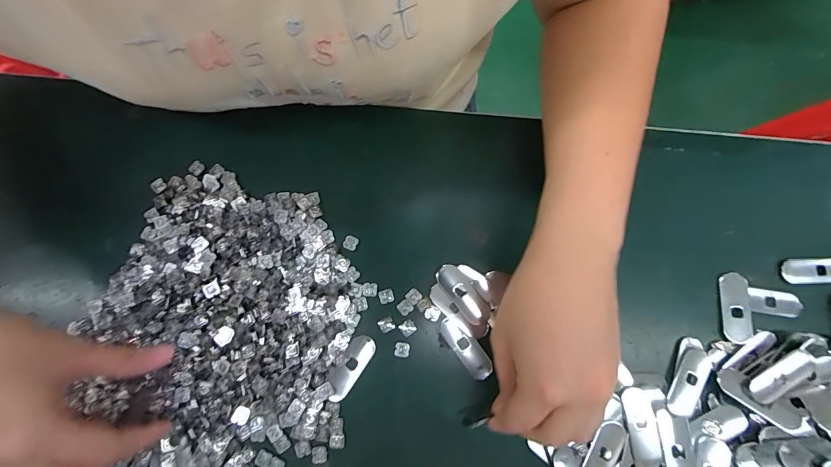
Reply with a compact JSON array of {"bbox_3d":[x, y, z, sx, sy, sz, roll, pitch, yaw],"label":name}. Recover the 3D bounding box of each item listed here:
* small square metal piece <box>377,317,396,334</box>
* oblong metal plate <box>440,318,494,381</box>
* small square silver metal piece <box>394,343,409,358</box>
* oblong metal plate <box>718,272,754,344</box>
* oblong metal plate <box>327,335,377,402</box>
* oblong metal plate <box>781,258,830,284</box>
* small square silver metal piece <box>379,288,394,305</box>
[{"bbox_3d":[-0.022,0.068,0.282,0.011,0.004,0.010,-22,80,-5],"label":"small square metal piece"},{"bbox_3d":[0.037,0.085,0.280,0.018,0.004,0.050,-36,81,-7],"label":"oblong metal plate"},{"bbox_3d":[-0.010,0.085,0.279,0.010,0.004,0.010,7,79,1],"label":"small square silver metal piece"},{"bbox_3d":[0.239,0.055,0.285,0.019,0.005,0.051,5,79,1],"label":"oblong metal plate"},{"bbox_3d":[-0.047,0.098,0.278,0.019,0.007,0.048,31,80,6],"label":"oblong metal plate"},{"bbox_3d":[0.310,0.029,0.294,0.048,0.004,0.018,-2,79,-1],"label":"oblong metal plate"},{"bbox_3d":[-0.022,0.047,0.286,0.011,0.004,0.010,-18,79,-4],"label":"small square silver metal piece"}]

